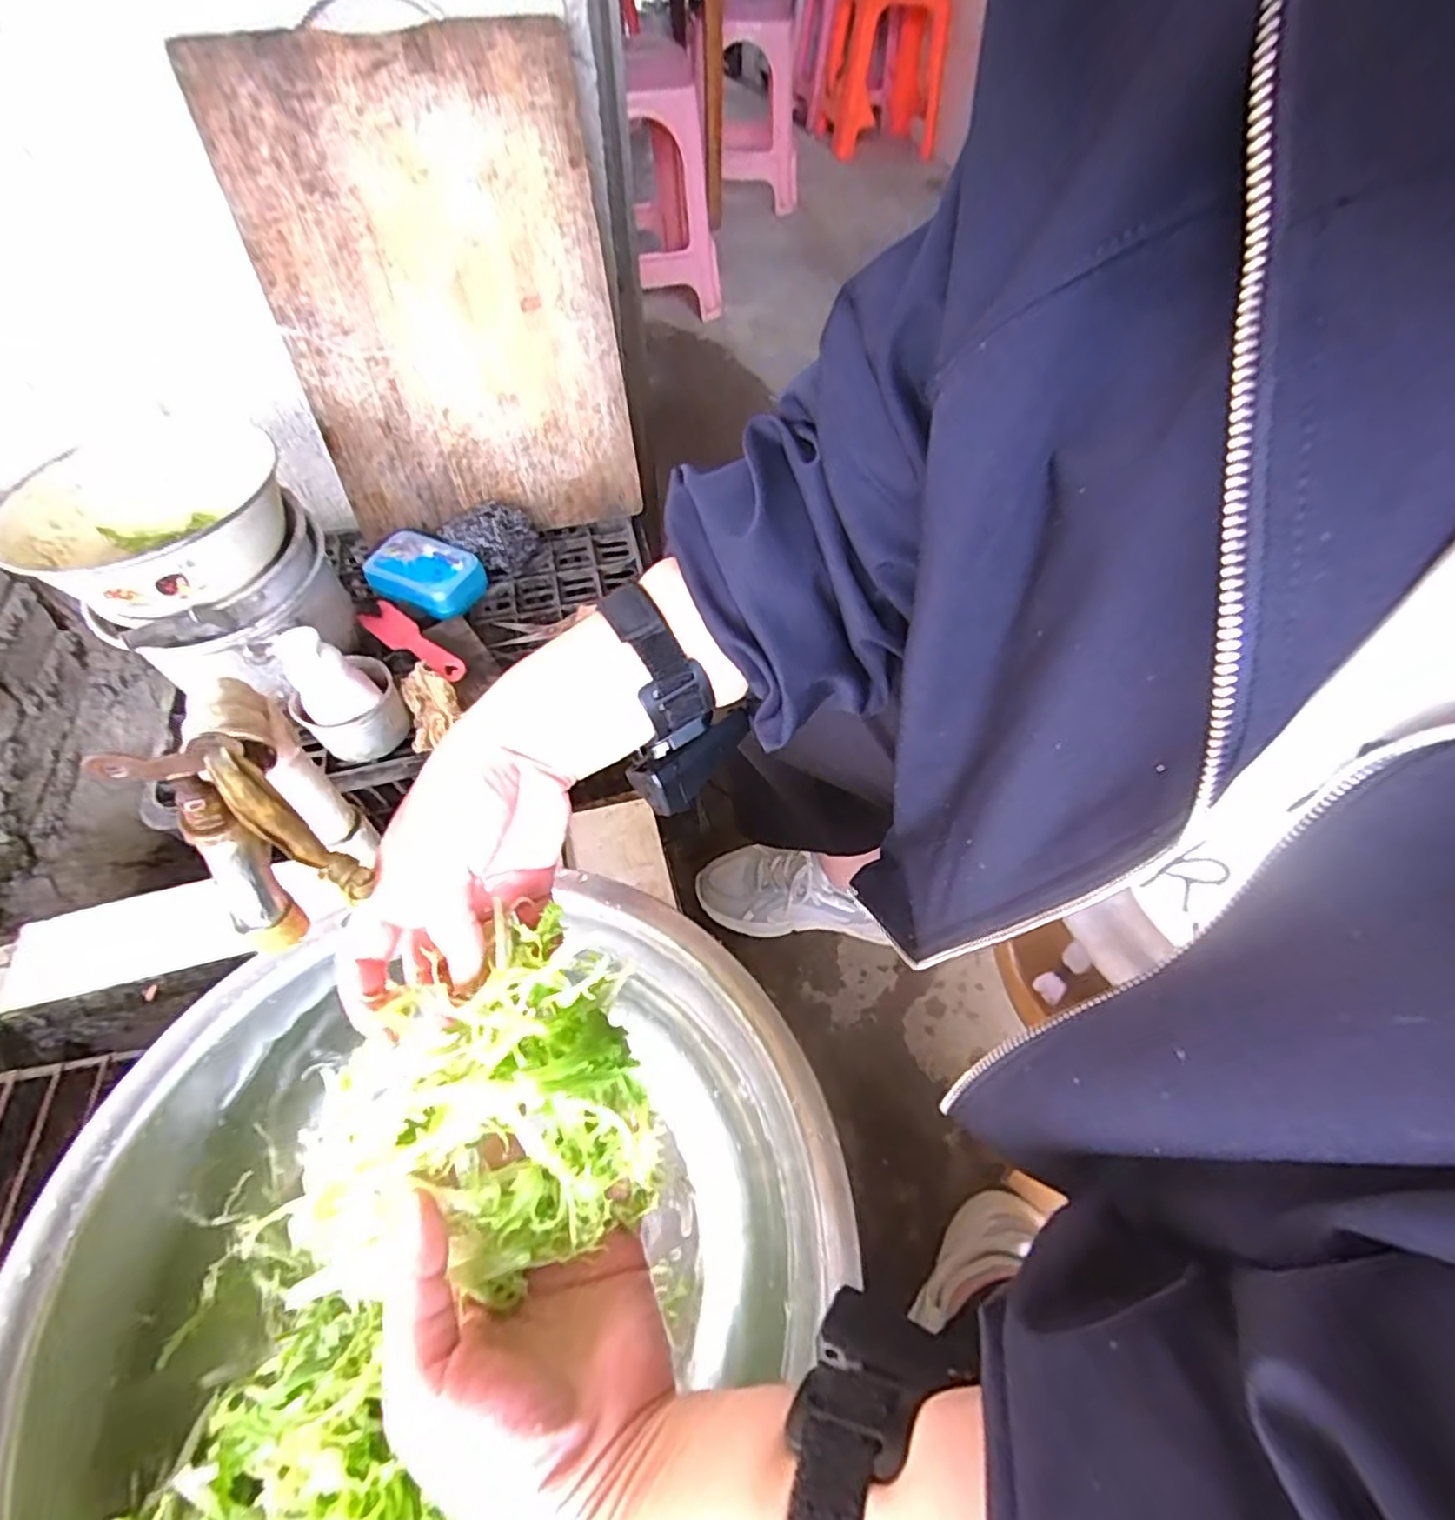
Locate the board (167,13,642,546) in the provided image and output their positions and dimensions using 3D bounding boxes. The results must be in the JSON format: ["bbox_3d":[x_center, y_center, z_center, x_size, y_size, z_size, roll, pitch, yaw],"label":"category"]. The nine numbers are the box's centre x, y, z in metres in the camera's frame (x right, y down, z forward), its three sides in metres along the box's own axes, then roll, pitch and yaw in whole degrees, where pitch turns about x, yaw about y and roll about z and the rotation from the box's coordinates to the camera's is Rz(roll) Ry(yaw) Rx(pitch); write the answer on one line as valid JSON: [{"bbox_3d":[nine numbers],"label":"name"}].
[{"bbox_3d":[-0.263,-0.422,0.653,0.300,0.388,0.031,-13,34,-9],"label":"board"}]

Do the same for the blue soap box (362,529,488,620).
[{"bbox_3d":[-0.317,-0.189,0.712,0.111,0.046,0.080,25,57,16],"label":"blue soap box"}]

